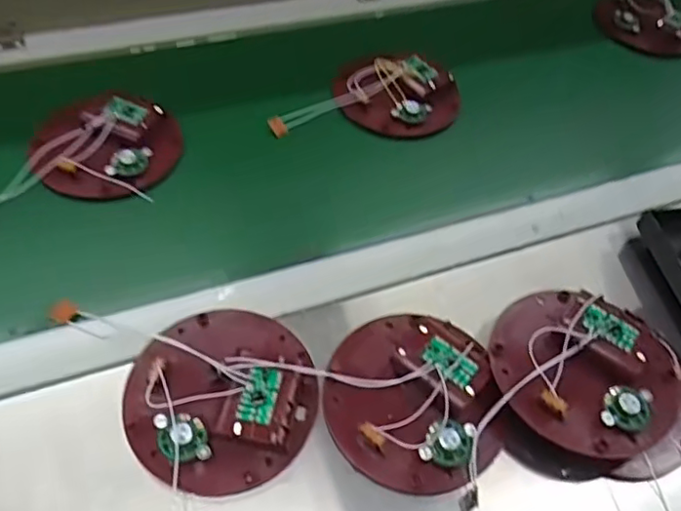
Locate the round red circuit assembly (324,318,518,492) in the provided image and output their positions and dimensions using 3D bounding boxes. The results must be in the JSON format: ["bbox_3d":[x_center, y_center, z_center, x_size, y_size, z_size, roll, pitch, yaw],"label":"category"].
[{"bbox_3d":[0.046,0.091,0.395,0.109,0.023,0.119,3,54,-4],"label":"round red circuit assembly"}]

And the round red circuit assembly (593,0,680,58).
[{"bbox_3d":[0.372,-0.291,0.724,0.117,0.042,0.113,3,54,-4],"label":"round red circuit assembly"}]

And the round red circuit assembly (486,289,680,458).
[{"bbox_3d":[0.170,0.082,0.400,0.143,0.039,0.114,26,56,13],"label":"round red circuit assembly"}]

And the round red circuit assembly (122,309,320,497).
[{"bbox_3d":[-0.077,0.085,0.384,0.118,0.019,0.120,-11,56,-14],"label":"round red circuit assembly"}]

